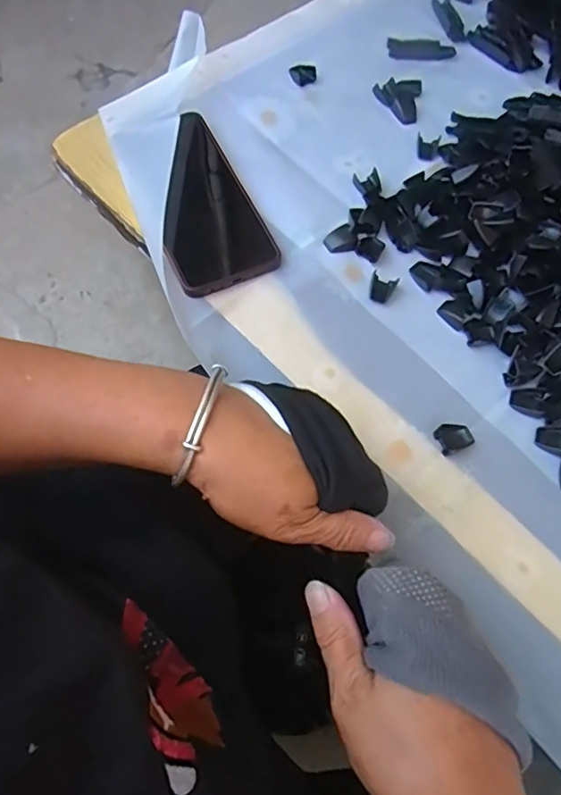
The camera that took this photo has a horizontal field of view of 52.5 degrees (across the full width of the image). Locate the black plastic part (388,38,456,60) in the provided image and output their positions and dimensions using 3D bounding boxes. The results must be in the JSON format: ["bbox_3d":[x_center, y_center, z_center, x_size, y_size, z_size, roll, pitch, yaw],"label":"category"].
[{"bbox_3d":[0.134,-0.331,0.541,0.064,0.005,0.024,-1,66,-3],"label":"black plastic part"}]

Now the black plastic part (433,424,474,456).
[{"bbox_3d":[0.114,0.026,0.373,0.023,0.008,0.018,-24,69,-12],"label":"black plastic part"}]

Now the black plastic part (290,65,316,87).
[{"bbox_3d":[0.021,-0.291,0.513,0.024,0.006,0.018,-1,66,-3],"label":"black plastic part"}]

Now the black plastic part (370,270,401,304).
[{"bbox_3d":[0.075,-0.080,0.417,0.019,0.004,0.023,18,67,5],"label":"black plastic part"}]

